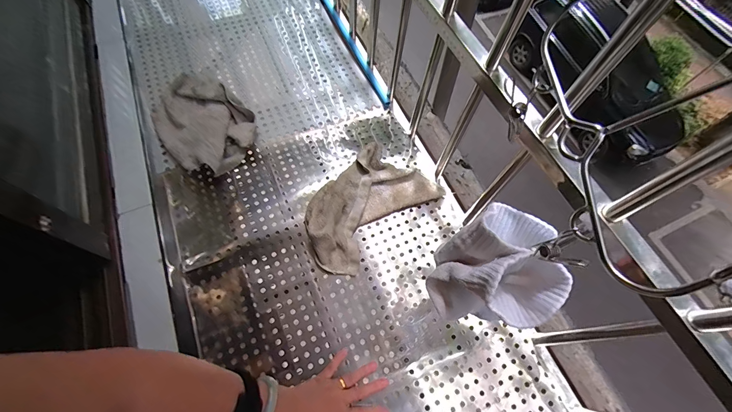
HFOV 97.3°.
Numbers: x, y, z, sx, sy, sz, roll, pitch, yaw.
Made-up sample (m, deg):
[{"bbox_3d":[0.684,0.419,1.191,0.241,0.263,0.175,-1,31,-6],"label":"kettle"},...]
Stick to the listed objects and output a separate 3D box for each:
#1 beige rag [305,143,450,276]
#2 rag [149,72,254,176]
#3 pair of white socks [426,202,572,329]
[{"bbox_3d":[-0.004,-0.002,0.616,0.268,0.051,0.166,-40,73,-19],"label":"beige rag"},{"bbox_3d":[-0.343,-0.187,0.666,0.283,0.060,0.184,41,69,15],"label":"rag"},{"bbox_3d":[0.117,0.058,0.287,0.099,0.086,0.093,1,65,-3],"label":"pair of white socks"}]

